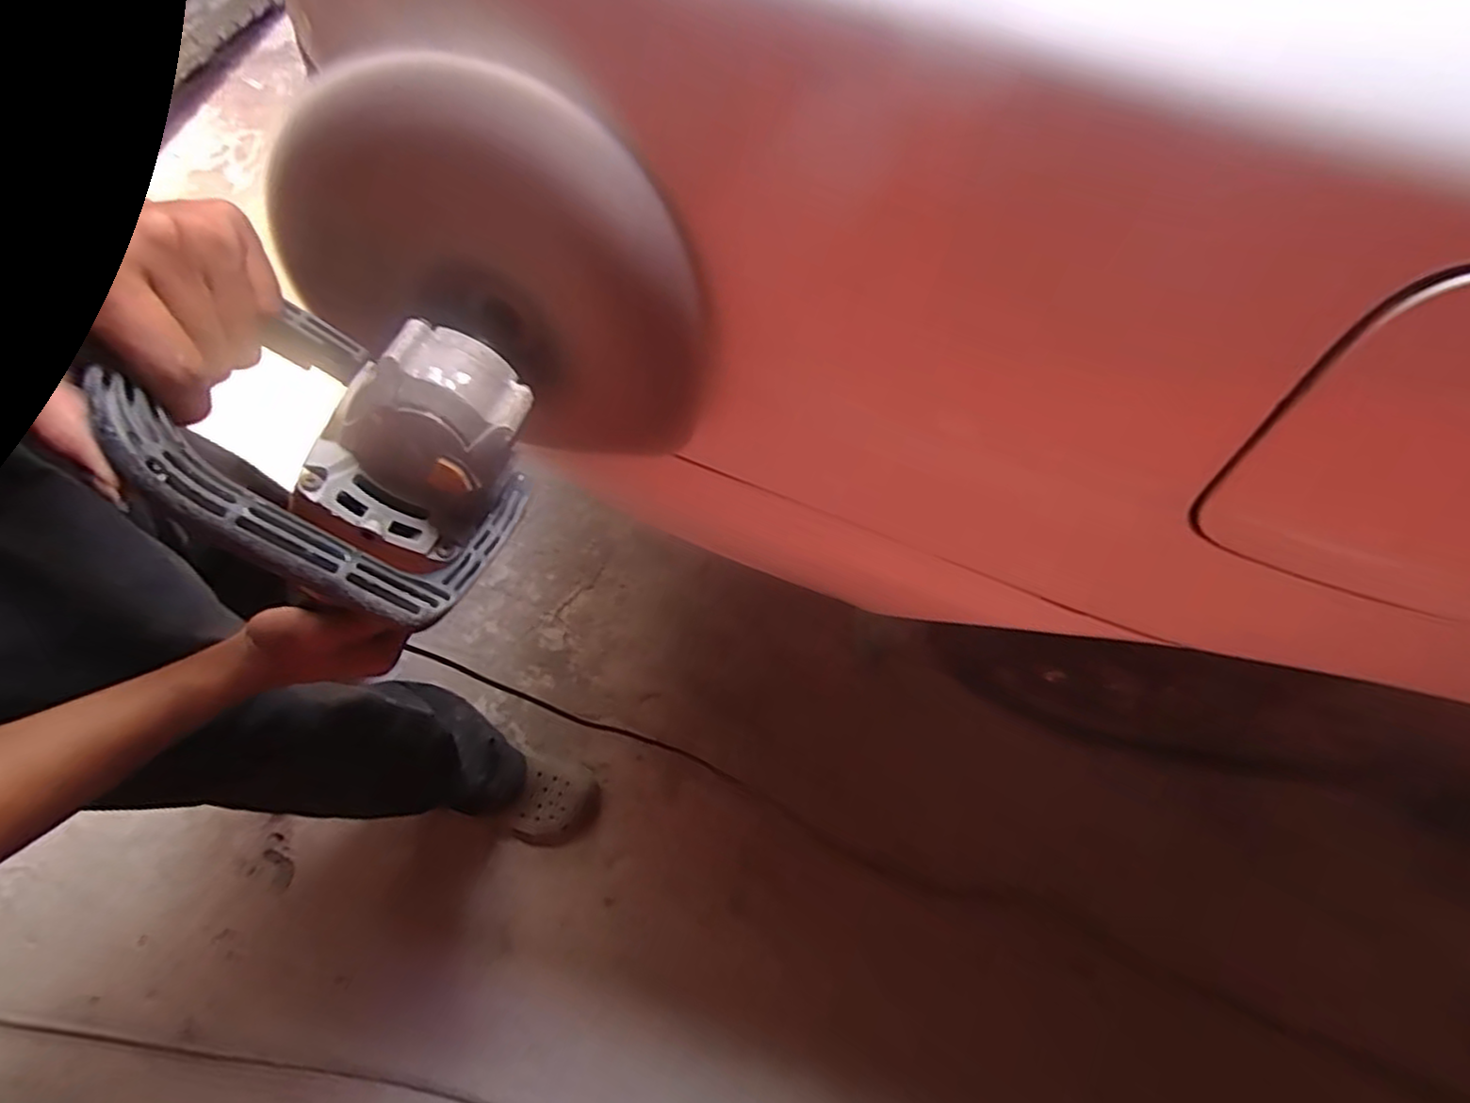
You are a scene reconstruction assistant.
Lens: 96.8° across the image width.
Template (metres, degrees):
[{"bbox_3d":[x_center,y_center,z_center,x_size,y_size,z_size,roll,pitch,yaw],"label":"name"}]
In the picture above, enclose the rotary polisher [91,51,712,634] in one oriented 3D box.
[{"bbox_3d":[-0.144,-0.082,0.332,0.157,0.186,0.216,34,74,12],"label":"rotary polisher"}]

